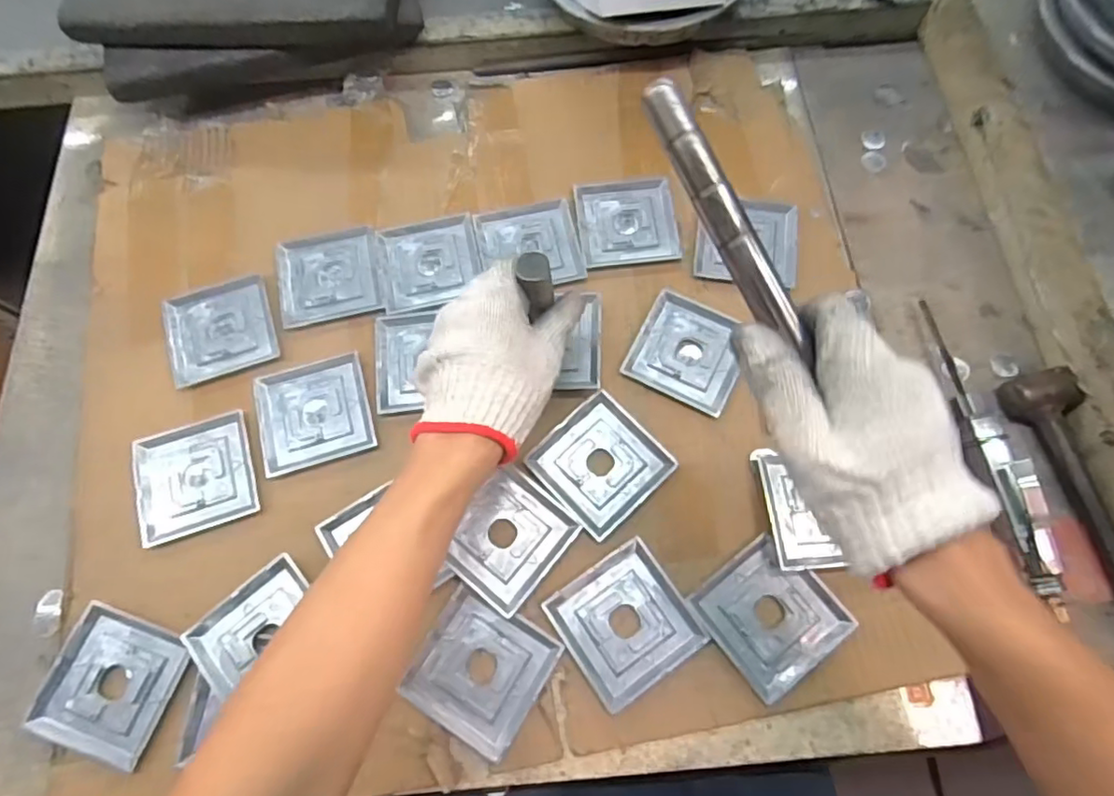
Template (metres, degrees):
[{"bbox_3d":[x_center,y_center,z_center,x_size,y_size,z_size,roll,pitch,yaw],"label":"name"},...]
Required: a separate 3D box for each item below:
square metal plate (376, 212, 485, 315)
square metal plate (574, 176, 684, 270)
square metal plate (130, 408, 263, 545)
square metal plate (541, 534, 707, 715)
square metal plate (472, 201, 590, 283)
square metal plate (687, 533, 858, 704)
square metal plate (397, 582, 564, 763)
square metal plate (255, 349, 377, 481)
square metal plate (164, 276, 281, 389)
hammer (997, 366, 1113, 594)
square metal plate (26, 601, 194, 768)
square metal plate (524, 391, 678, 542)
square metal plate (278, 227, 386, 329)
[{"bbox_3d":[-0.116,-0.125,0.555,0.091,0.004,0.086,-13,71,-3],"label":"square metal plate"},{"bbox_3d":[0.067,-0.166,0.565,0.091,0.009,0.092,-7,70,-1],"label":"square metal plate"},{"bbox_3d":[-0.294,0.063,0.490,0.090,0.008,0.090,-19,71,-5],"label":"square metal plate"},{"bbox_3d":[0.051,0.166,0.446,0.090,0.007,0.090,-33,73,-10],"label":"square metal plate"},{"bbox_3d":[-0.026,-0.143,0.558,0.090,0.004,0.087,-13,71,-3],"label":"square metal plate"},{"bbox_3d":[0.157,0.160,0.444,0.088,0.009,0.087,-36,74,-11],"label":"square metal plate"},{"bbox_3d":[-0.056,0.197,0.438,0.089,0.007,0.088,30,74,11],"label":"square metal plate"},{"bbox_3d":[-0.204,0.013,0.507,0.091,0.006,0.089,-17,71,-5],"label":"square metal plate"},{"bbox_3d":[-0.299,-0.062,0.534,0.090,0.004,0.089,-19,71,-5],"label":"square metal plate"},{"bbox_3d":[0.411,0.069,0.463,0.046,0.033,0.192,-13,71,-3],"label":"hammer"},{"bbox_3d":[-0.326,0.211,0.441,0.088,0.009,0.090,17,72,7],"label":"square metal plate"},{"bbox_3d":[0.036,0.052,0.487,0.090,0.006,0.090,-41,75,-12],"label":"square metal plate"},{"bbox_3d":[-0.208,-0.112,0.551,0.091,0.004,0.088,-12,71,-3],"label":"square metal plate"}]

